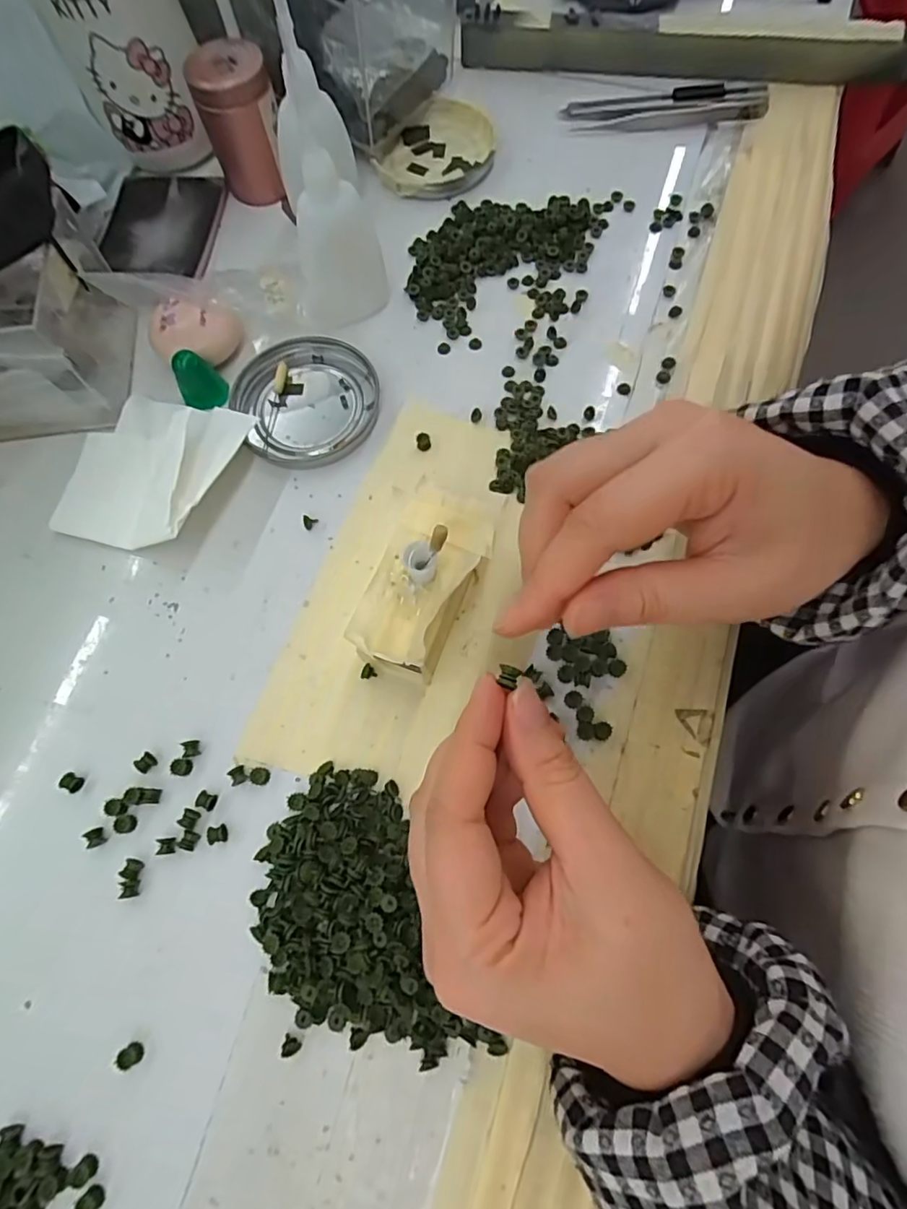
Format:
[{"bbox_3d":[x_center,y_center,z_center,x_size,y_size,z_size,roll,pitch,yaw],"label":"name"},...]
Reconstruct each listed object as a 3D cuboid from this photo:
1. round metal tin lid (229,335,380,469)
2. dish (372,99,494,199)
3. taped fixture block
[{"bbox_3d":[-0.079,-0.111,0.307,0.075,0.010,0.070,0,71,1],"label":"round metal tin lid"},{"bbox_3d":[-0.012,-0.294,0.369,0.075,0.017,0.073,-2,71,1],"label":"dish"},{"bbox_3d":[-0.013,-0.008,0.254,0.044,0.041,0.082,23,74,9],"label":"taped fixture block"}]

